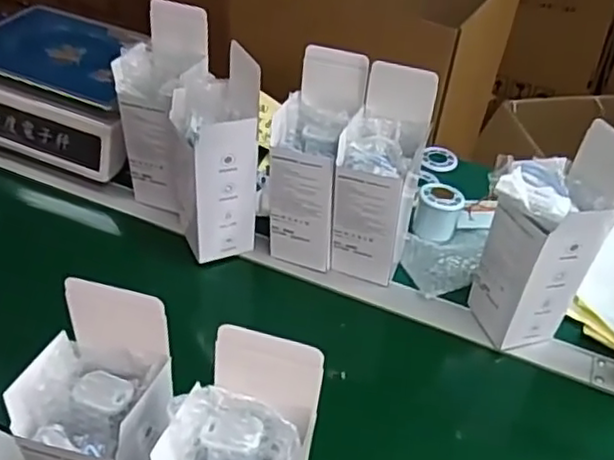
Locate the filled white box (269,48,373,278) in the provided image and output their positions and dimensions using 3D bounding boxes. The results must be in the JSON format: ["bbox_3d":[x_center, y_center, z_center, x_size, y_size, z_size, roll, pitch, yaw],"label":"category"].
[{"bbox_3d":[0.006,-0.074,0.739,0.080,0.241,0.079,15,44,9],"label":"filled white box"}]

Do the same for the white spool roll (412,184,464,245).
[{"bbox_3d":[0.164,-0.021,0.826,0.057,0.060,0.064,16,44,10],"label":"white spool roll"}]

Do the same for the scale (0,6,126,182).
[{"bbox_3d":[-0.330,-0.200,0.921,0.292,0.107,0.214,19,45,13],"label":"scale"}]

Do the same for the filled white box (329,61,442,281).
[{"bbox_3d":[0.078,-0.053,0.719,0.087,0.239,0.078,13,44,6],"label":"filled white box"}]

